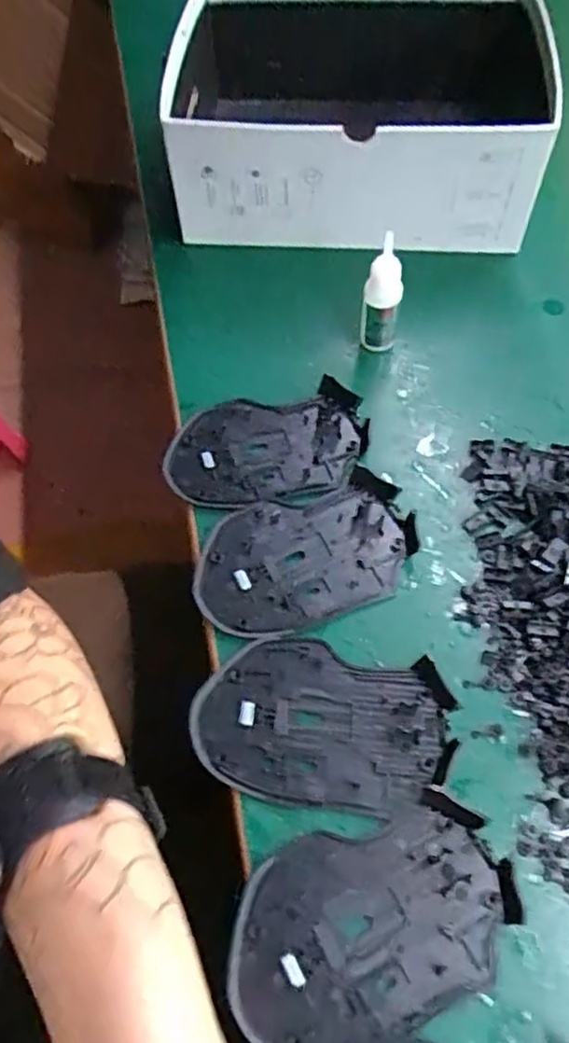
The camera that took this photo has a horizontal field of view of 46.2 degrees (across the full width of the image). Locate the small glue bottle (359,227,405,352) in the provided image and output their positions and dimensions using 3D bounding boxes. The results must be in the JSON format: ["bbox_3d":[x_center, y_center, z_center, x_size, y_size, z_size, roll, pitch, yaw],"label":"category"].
[{"bbox_3d":[0.058,-0.130,0.397,0.021,0.076,0.020,0,59,0],"label":"small glue bottle"}]

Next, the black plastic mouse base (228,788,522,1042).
[{"bbox_3d":[0.034,0.158,0.262,0.112,0.009,0.071,-15,60,-9],"label":"black plastic mouse base"}]

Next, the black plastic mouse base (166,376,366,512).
[{"bbox_3d":[-0.010,-0.043,0.382,0.113,0.011,0.072,-10,59,-6],"label":"black plastic mouse base"}]

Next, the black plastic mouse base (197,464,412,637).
[{"bbox_3d":[0.010,0.016,0.345,0.113,0.011,0.072,-15,60,-9],"label":"black plastic mouse base"}]

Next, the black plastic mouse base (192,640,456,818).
[{"bbox_3d":[0.016,0.091,0.304,0.113,0.009,0.070,8,59,4],"label":"black plastic mouse base"}]

